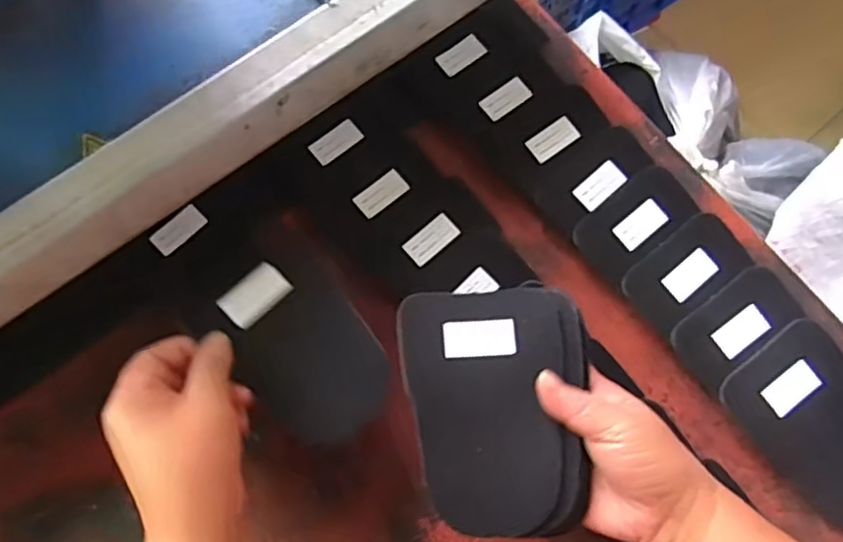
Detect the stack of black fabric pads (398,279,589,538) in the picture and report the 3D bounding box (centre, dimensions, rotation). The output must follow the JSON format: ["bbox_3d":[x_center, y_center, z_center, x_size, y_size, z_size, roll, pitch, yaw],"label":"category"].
[{"bbox_3d":[0.046,0.079,0.378,0.103,0.012,0.138,-6,73,-1],"label":"stack of black fabric pads"}]

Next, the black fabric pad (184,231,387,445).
[{"bbox_3d":[-0.080,0.043,0.414,0.084,0.006,0.136,-40,84,-5],"label":"black fabric pad"}]

